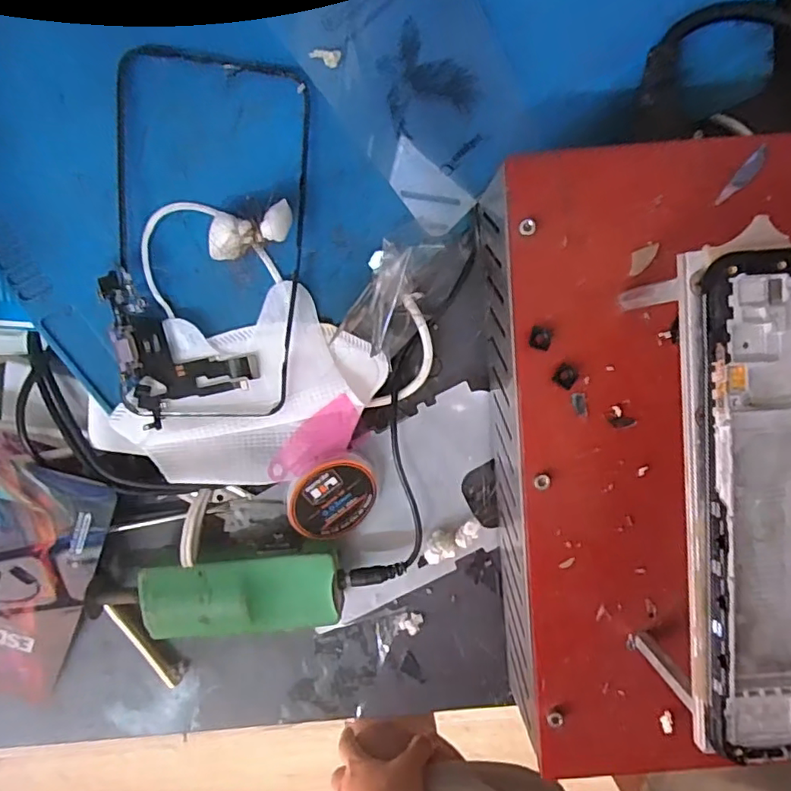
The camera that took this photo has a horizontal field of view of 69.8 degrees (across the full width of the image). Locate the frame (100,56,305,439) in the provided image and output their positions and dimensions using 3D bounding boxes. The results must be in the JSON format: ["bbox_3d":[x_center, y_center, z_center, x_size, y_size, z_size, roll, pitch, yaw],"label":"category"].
[{"bbox_3d":[-0.080,-0.061,0.242,0.078,0.011,0.150,0,107,-20],"label":"frame"}]

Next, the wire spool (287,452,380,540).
[{"bbox_3d":[-0.032,0.053,0.293,0.047,0.009,0.046,-6,115,-24],"label":"wire spool"}]

